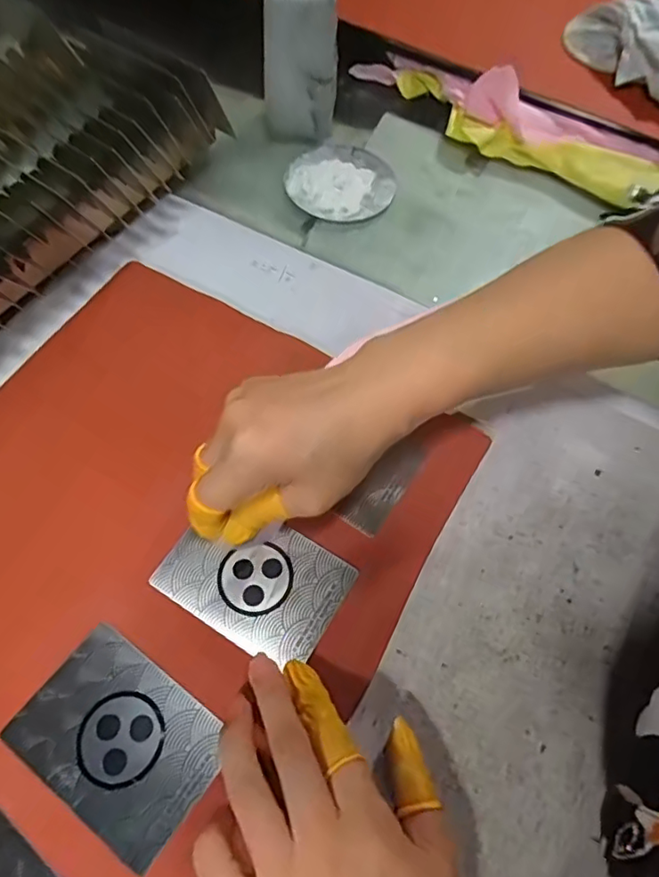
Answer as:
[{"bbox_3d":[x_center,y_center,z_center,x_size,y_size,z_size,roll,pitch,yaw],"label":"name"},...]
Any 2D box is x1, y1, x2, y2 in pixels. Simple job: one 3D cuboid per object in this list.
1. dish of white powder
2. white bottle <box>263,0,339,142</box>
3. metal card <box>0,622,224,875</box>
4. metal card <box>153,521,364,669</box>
[{"bbox_3d":[0.010,-0.199,0.437,0.080,0.005,0.081,1,62,-3],"label":"dish of white powder"},{"bbox_3d":[-0.018,-0.287,0.412,0.054,0.125,0.046,12,62,3],"label":"white bottle"},{"bbox_3d":[-0.092,0.132,0.249,0.083,0.009,0.061,37,66,9],"label":"metal card"},{"bbox_3d":[-0.037,0.070,0.287,0.087,0.004,0.062,30,64,12],"label":"metal card"}]

